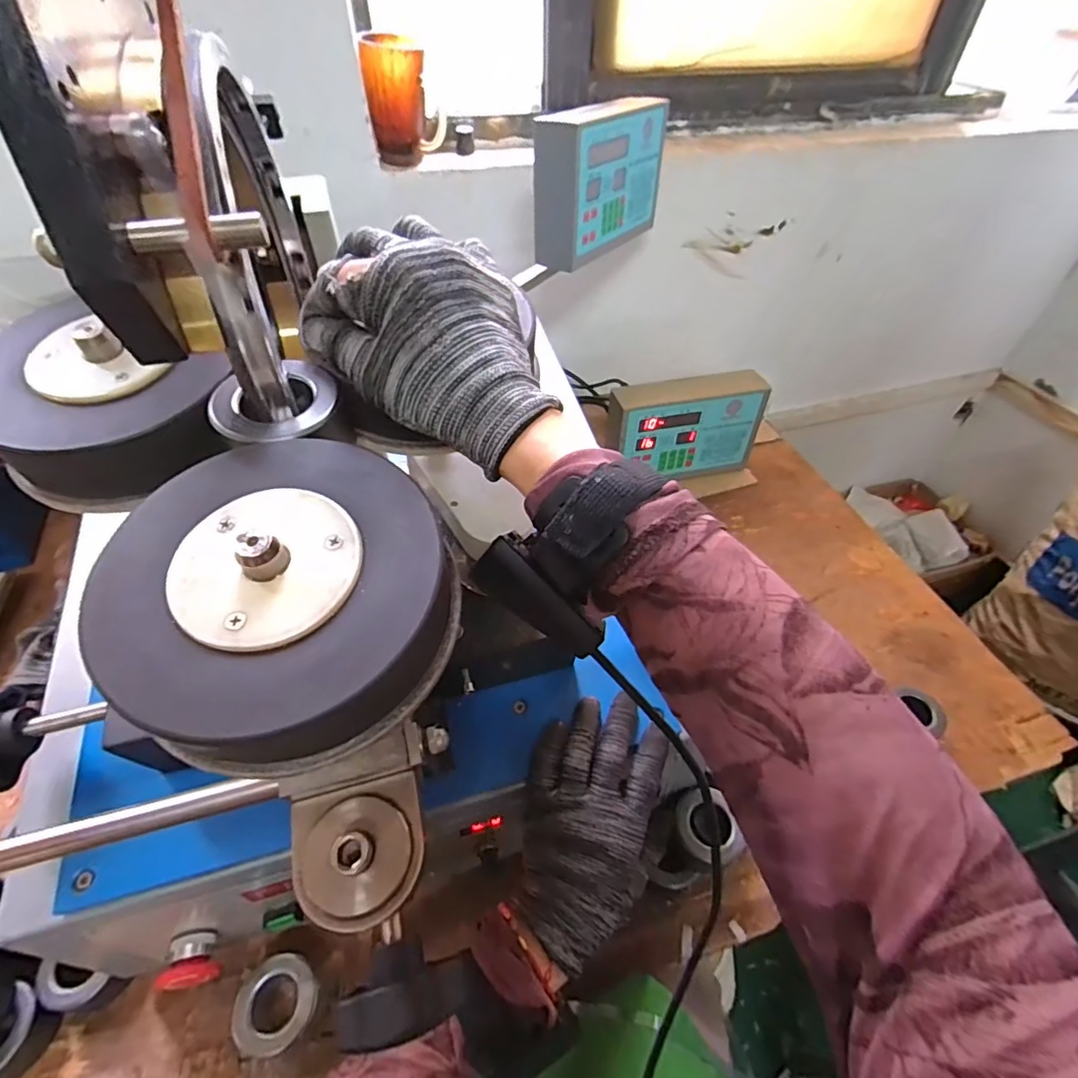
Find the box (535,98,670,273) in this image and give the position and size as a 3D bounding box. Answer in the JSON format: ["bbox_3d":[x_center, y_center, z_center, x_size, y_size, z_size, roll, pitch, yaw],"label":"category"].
[{"bbox_3d":[0.081,-0.459,0.686,0.060,0.151,0.227,28,54,22],"label":"box"}]

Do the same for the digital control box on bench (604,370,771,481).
[{"bbox_3d":[0.220,-0.165,0.816,0.229,0.152,0.049,-7,49,-7],"label":"digital control box on bench"}]

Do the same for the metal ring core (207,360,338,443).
[{"bbox_3d":[-0.130,-0.067,0.263,0.058,0.011,0.050,-21,52,-18],"label":"metal ring core"}]

